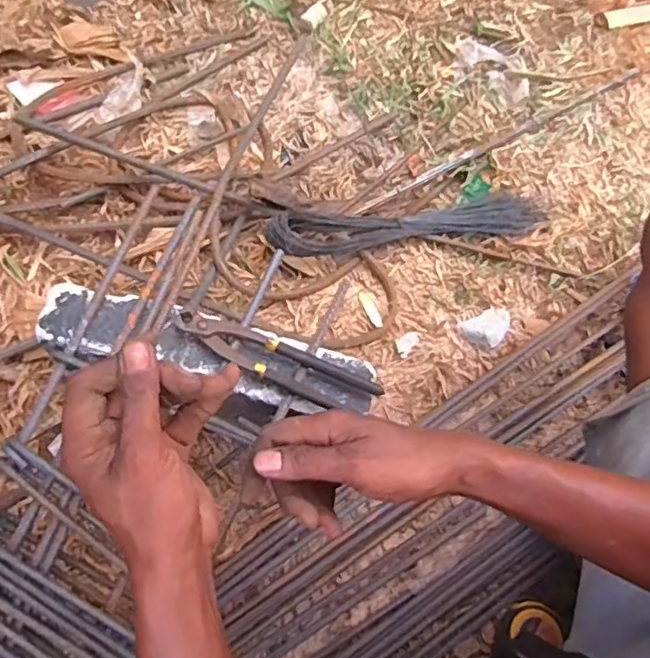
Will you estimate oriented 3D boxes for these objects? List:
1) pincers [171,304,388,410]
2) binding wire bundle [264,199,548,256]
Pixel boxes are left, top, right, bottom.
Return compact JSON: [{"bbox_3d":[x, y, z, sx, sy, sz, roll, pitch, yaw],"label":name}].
[{"bbox_3d":[-0.054,0.032,0.630,0.222,0.033,0.044,22,71,5],"label":"pincers"},{"bbox_3d":[0.136,-0.156,0.951,0.475,0.068,0.071,-8,70,-20],"label":"binding wire bundle"}]

